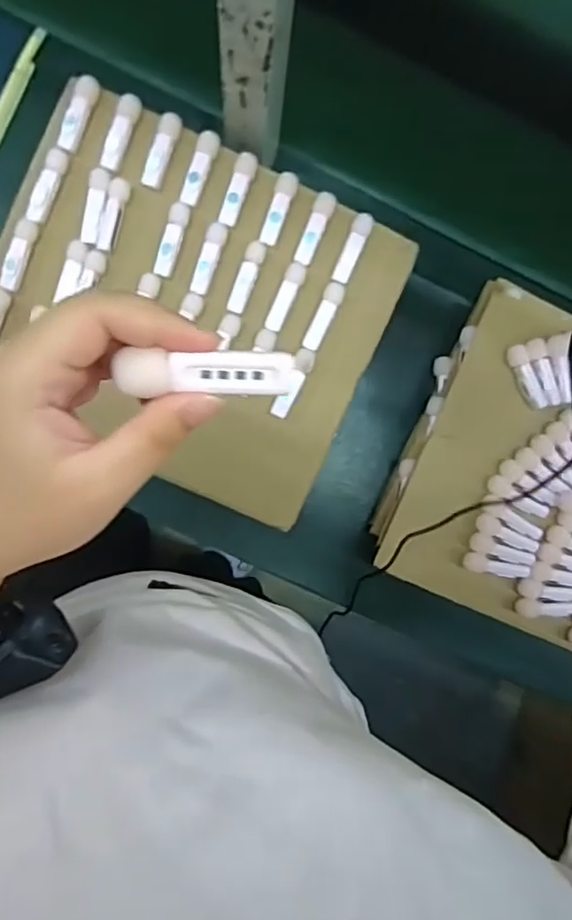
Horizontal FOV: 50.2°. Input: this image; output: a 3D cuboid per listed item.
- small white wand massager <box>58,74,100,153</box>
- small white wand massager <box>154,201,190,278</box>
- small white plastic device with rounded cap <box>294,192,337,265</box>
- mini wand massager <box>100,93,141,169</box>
[{"bbox_3d":[-0.181,-0.302,0.532,0.017,0.015,0.063,21,88,-4],"label":"small white wand massager"},{"bbox_3d":[-0.103,-0.197,0.546,0.018,0.011,0.065,16,89,-5],"label":"small white wand massager"},{"bbox_3d":[0.026,-0.209,0.550,0.019,0.012,0.063,20,88,-4],"label":"small white plastic device with rounded cap"},{"bbox_3d":[-0.145,-0.288,0.535,0.018,0.011,0.066,20,88,-4],"label":"mini wand massager"}]

